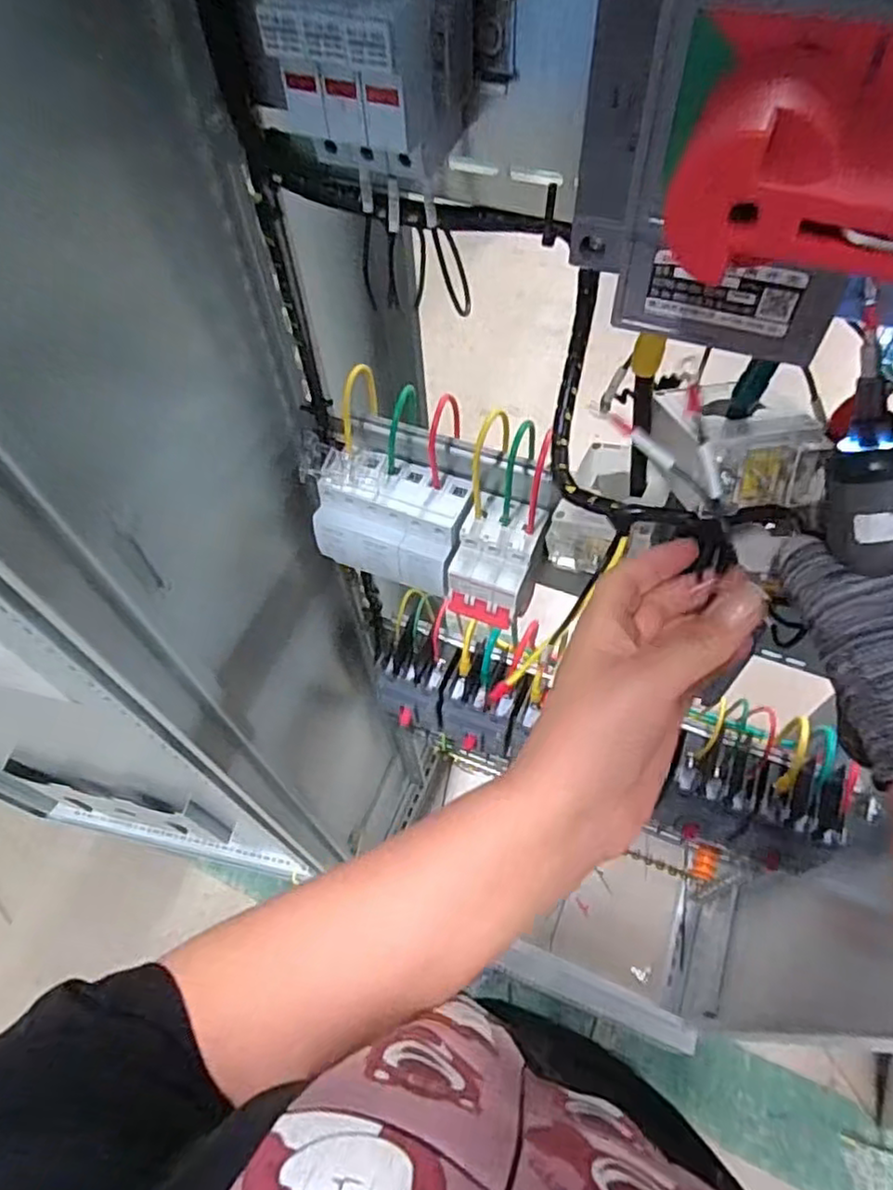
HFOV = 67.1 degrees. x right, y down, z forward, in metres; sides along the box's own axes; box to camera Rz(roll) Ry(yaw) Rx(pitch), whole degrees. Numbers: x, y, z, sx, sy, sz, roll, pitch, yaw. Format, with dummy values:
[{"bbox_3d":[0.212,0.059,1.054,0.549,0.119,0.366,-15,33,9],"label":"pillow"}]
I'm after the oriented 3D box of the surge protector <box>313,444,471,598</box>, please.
[{"bbox_3d":[-0.039,-0.059,0.517,0.113,0.067,0.072,19,61,14],"label":"surge protector"}]

